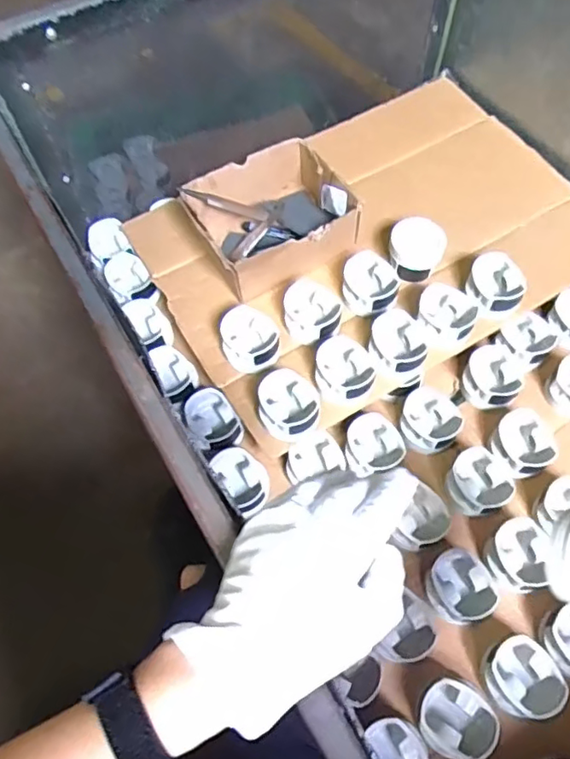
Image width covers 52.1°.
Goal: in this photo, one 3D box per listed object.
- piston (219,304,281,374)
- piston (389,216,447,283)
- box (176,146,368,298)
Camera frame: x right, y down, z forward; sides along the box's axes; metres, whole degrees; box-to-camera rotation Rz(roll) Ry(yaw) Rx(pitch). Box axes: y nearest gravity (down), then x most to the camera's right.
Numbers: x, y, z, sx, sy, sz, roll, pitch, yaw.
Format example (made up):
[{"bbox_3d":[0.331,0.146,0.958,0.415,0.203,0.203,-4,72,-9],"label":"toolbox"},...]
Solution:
[{"bbox_3d":[-0.046,-0.054,0.780,0.074,0.051,0.078,-1,62,2],"label":"piston"},{"bbox_3d":[0.186,-0.185,0.827,0.075,0.057,0.072,-1,62,2],"label":"piston"},{"bbox_3d":[-0.021,-0.229,0.851,0.208,0.097,0.172,-26,64,-11],"label":"box"}]

